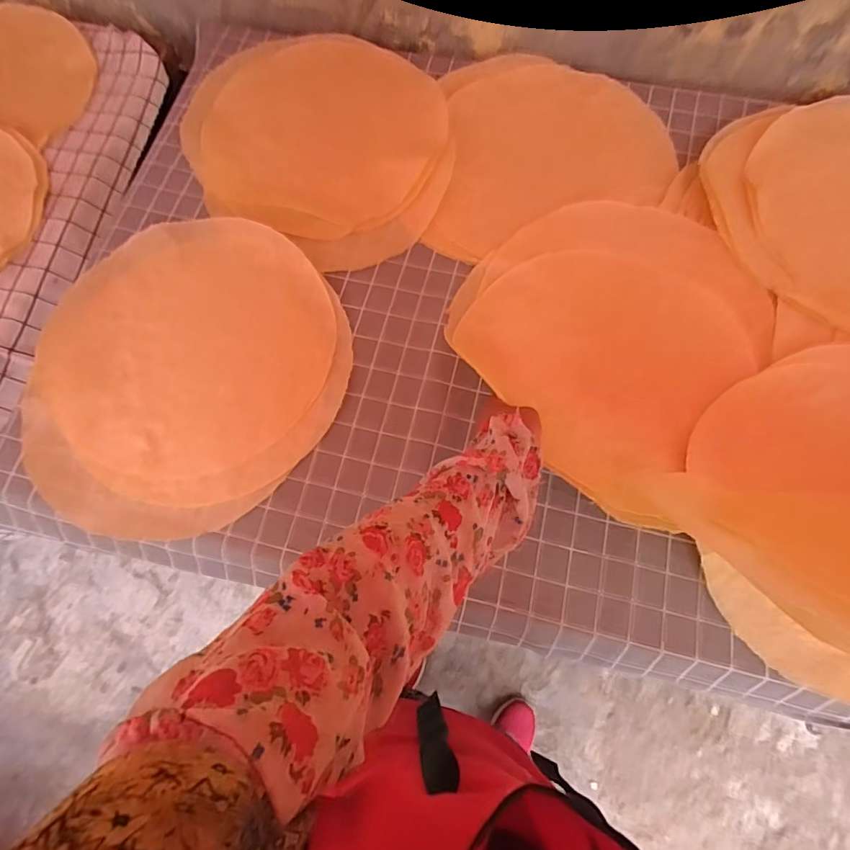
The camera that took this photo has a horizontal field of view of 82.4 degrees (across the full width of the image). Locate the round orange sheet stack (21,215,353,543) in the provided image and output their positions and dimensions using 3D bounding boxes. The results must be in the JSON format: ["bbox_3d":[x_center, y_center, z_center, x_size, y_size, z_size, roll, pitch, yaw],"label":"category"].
[{"bbox_3d":[-0.291,-0.076,0.612,0.373,0.013,0.411,2,74,0],"label":"round orange sheet stack"}]

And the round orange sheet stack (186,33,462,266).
[{"bbox_3d":[-0.153,-0.414,0.709,0.360,0.024,0.423,-15,77,-3],"label":"round orange sheet stack"}]

